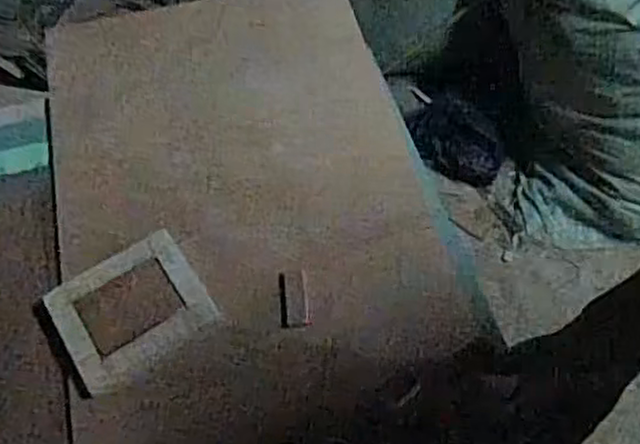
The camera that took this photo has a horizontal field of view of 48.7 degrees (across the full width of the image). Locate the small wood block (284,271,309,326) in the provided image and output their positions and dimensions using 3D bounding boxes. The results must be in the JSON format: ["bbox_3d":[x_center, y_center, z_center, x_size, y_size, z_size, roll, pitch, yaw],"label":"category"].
[{"bbox_3d":[-0.020,0.064,0.596,0.019,0.007,0.050,-6,59,-2],"label":"small wood block"}]

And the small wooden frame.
[{"bbox_3d":[-0.157,0.070,0.586,0.116,0.013,0.101,-31,63,-16],"label":"small wooden frame"}]

